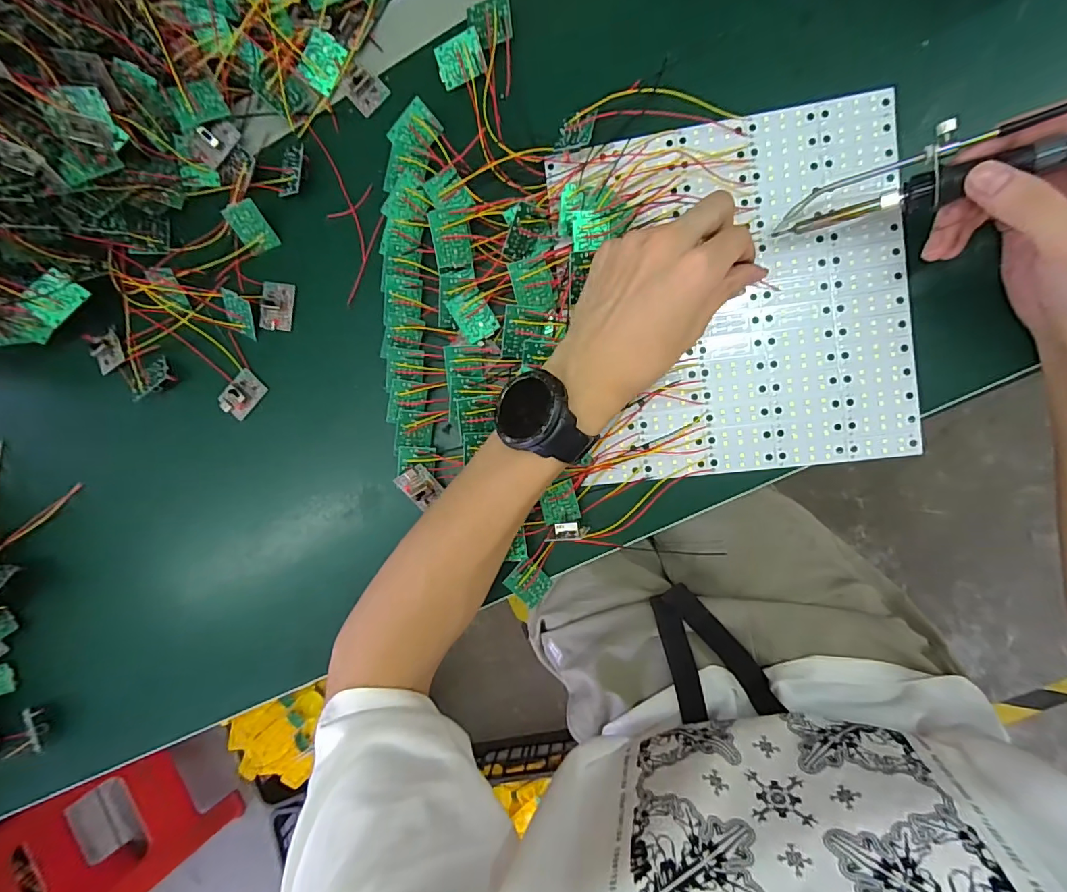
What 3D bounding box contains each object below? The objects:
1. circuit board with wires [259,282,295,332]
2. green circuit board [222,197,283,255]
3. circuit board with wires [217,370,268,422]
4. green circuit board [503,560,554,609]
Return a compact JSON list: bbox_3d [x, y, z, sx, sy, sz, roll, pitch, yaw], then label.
[{"bbox_3d":[-0.204,-0.111,0.368,0.025,0.008,0.037,5,93,7],"label":"circuit board with wires"},{"bbox_3d":[-0.218,-0.168,0.362,0.025,0.004,0.035,-23,124,7],"label":"green circuit board"},{"bbox_3d":[-0.233,-0.040,0.371,0.025,0.010,0.035,37,96,4],"label":"circuit board with wires"},{"bbox_3d":[-0.004,0.101,0.345,0.034,0.004,0.026,44,80,-25],"label":"green circuit board"}]

